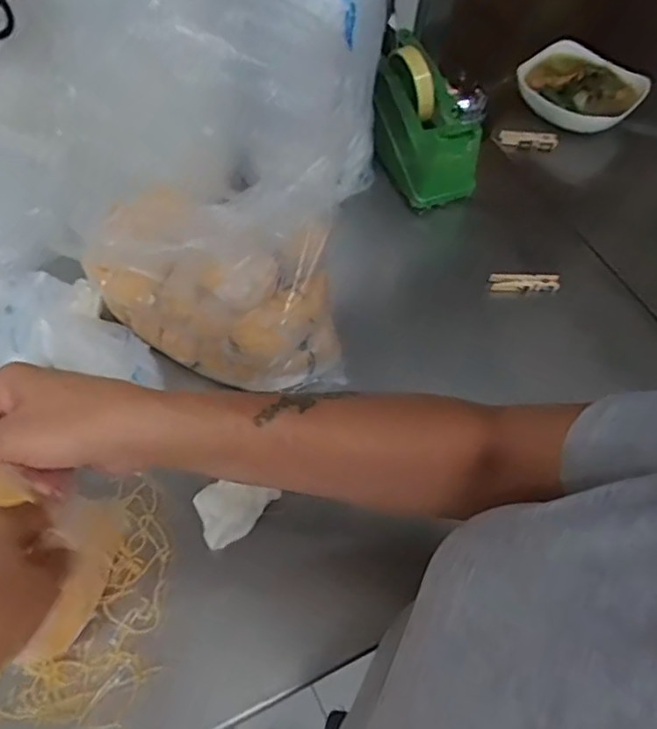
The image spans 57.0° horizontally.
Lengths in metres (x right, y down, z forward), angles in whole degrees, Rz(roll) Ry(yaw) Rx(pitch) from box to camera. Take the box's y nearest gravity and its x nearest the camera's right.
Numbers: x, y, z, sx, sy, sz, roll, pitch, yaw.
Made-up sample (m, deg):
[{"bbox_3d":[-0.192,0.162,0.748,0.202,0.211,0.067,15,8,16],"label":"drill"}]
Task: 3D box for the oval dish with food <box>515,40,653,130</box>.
[{"bbox_3d":[0.330,-0.360,0.802,0.147,0.053,0.135,34,62,16],"label":"oval dish with food"}]

